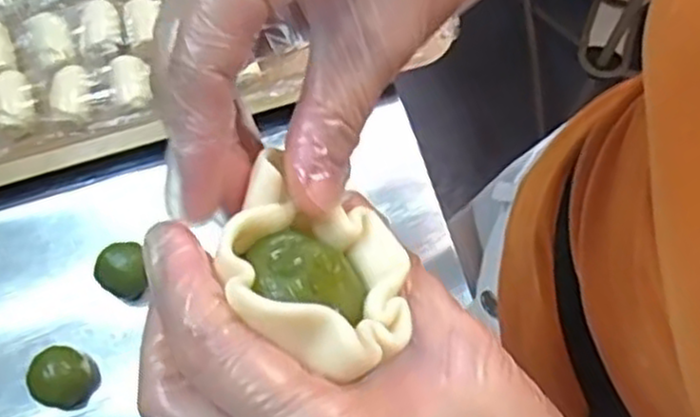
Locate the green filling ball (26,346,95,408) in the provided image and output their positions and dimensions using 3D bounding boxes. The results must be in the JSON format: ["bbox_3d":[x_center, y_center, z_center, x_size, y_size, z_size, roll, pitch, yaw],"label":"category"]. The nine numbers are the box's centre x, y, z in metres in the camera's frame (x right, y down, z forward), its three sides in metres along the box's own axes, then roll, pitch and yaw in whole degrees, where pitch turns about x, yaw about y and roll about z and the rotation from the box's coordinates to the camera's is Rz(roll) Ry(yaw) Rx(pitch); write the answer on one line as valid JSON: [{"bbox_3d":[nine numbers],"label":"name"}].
[{"bbox_3d":[-0.200,0.116,0.520,0.035,0.031,0.040,0,72,1],"label":"green filling ball"}]

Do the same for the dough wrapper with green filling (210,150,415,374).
[{"bbox_3d":[-0.008,0.014,0.188,0.048,0.035,0.041,27,76,9],"label":"dough wrapper with green filling"}]

